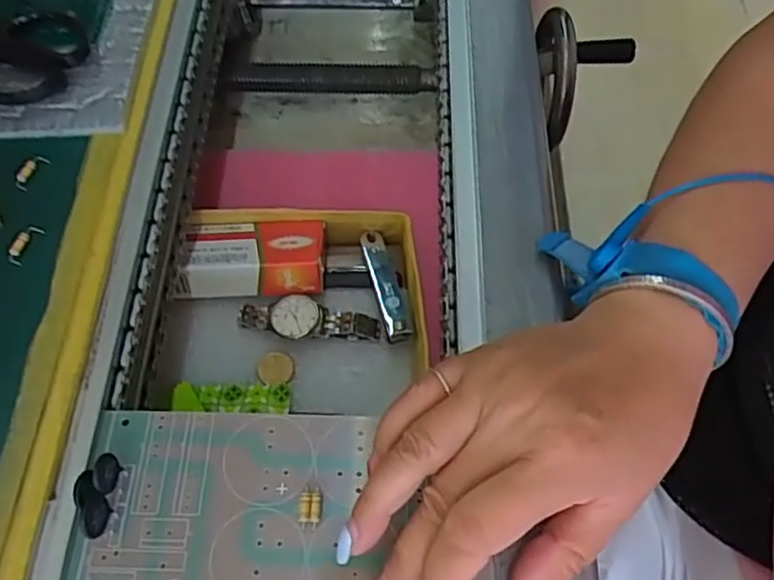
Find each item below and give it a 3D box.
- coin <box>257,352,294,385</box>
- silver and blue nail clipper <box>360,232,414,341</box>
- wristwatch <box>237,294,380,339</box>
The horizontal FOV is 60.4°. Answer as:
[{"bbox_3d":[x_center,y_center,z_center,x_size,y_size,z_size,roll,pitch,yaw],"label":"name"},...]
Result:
[{"bbox_3d":[-0.062,0.043,0.367,0.019,0.004,0.019,0,62,0],"label":"coin"},{"bbox_3d":[-0.001,-0.003,0.386,0.015,0.020,0.078,-12,63,-6],"label":"silver and blue nail clipper"},{"bbox_3d":[-0.044,0.016,0.377,0.077,0.011,0.027,-3,62,-1],"label":"wristwatch"}]

